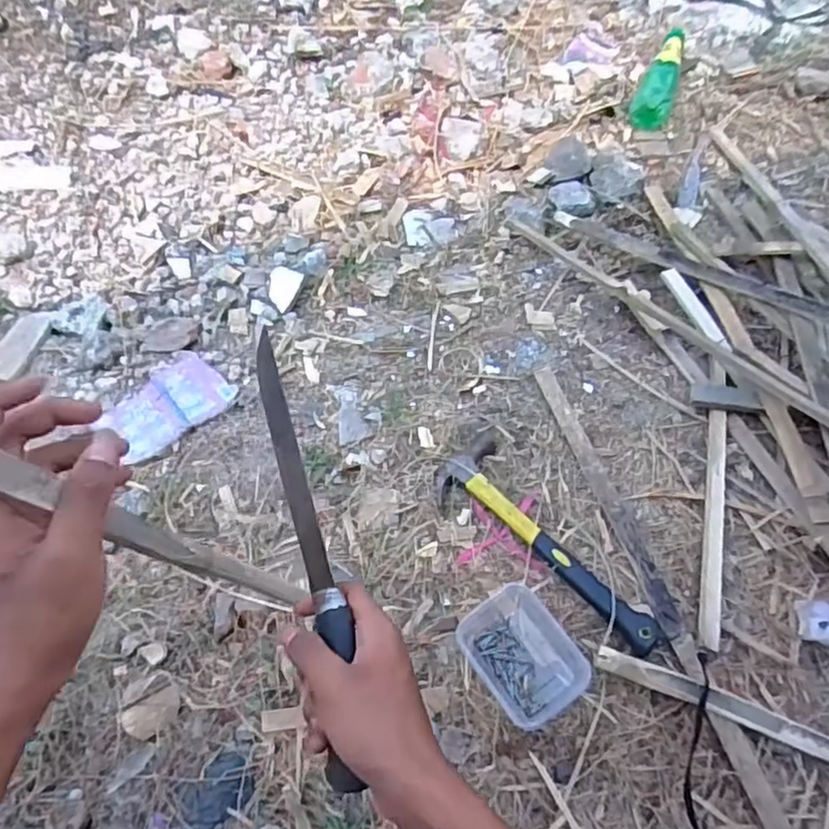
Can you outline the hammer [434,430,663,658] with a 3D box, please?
[{"bbox_3d":[0.121,0.130,0.634,0.090,0.045,0.265,-32,66,-13],"label":"hammer"}]

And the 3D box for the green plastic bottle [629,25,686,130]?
[{"bbox_3d":[0.394,-0.554,1.013,0.058,0.055,0.256,17,65,11],"label":"green plastic bottle"}]

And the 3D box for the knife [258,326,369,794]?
[{"bbox_3d":[-0.071,0.084,0.419,0.030,0.022,0.292,-15,74,-5],"label":"knife"}]

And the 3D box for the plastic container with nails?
[{"bbox_3d":[0.099,0.216,0.584,0.090,0.038,0.110,-31,66,-13],"label":"plastic container with nails"}]

